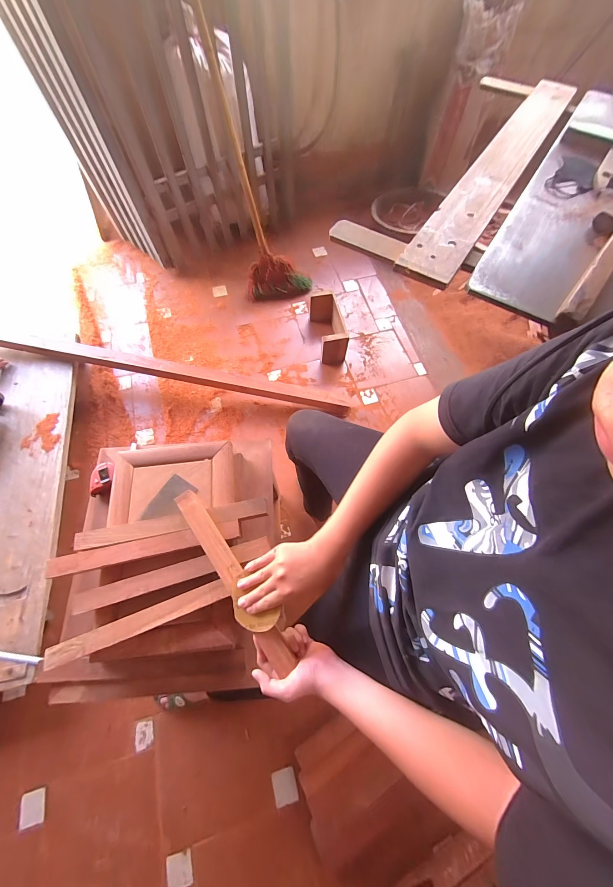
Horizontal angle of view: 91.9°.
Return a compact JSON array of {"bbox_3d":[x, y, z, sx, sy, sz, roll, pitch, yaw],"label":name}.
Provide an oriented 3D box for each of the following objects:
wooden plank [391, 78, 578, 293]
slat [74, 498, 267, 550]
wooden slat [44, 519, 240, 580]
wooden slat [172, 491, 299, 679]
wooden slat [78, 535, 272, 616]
[{"bbox_3d":[0.432,-0.619,0.650,0.093,0.016,0.874,31,68,12],"label":"wooden plank"},{"bbox_3d":[-0.243,0.144,0.542,0.338,0.009,0.031,-11,68,-4],"label":"slat"},{"bbox_3d":[-0.284,0.183,0.525,0.328,0.009,0.033,-11,68,-4],"label":"wooden slat"},{"bbox_3d":[-0.125,0.210,0.486,0.037,0.015,0.318,-34,74,-13],"label":"wooden slat"},{"bbox_3d":[-0.226,0.222,0.511,0.328,0.009,0.034,-15,68,-6],"label":"wooden slat"}]

